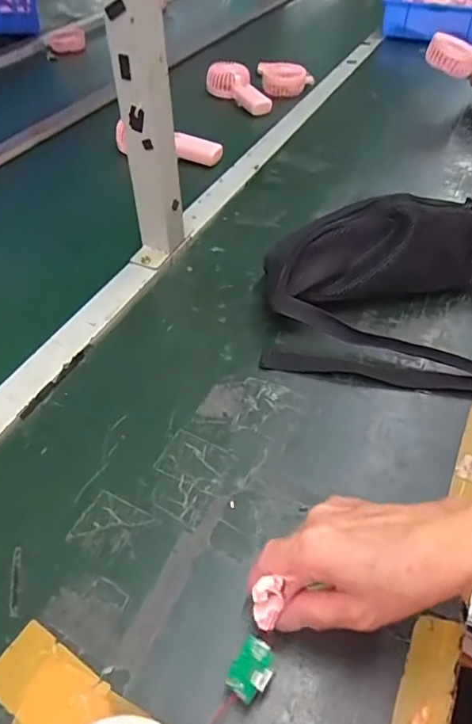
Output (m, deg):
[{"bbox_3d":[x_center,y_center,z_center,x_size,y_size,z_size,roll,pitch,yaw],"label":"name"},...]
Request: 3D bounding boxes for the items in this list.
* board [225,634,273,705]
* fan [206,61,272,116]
[{"bbox_3d":[0.010,0.182,0.302,0.023,0.006,0.031,21,70,33],"label":"board"},{"bbox_3d":[0.006,-0.521,0.962,0.060,0.053,0.136,-25,50,-21],"label":"fan"}]

